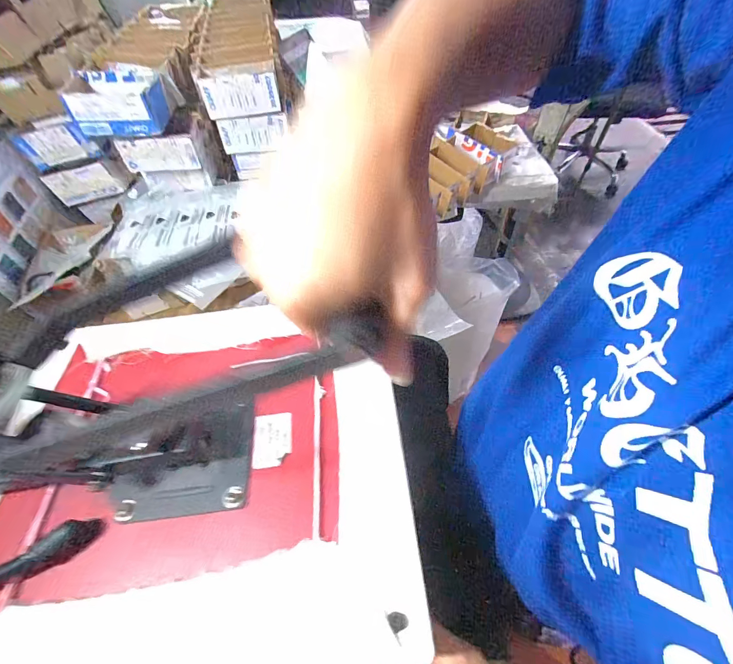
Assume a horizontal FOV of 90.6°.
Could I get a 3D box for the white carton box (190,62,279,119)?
[{"bbox_3d":[-0.276,-0.528,0.789,0.168,0.074,0.086,-11,54,-5],"label":"white carton box"}]

